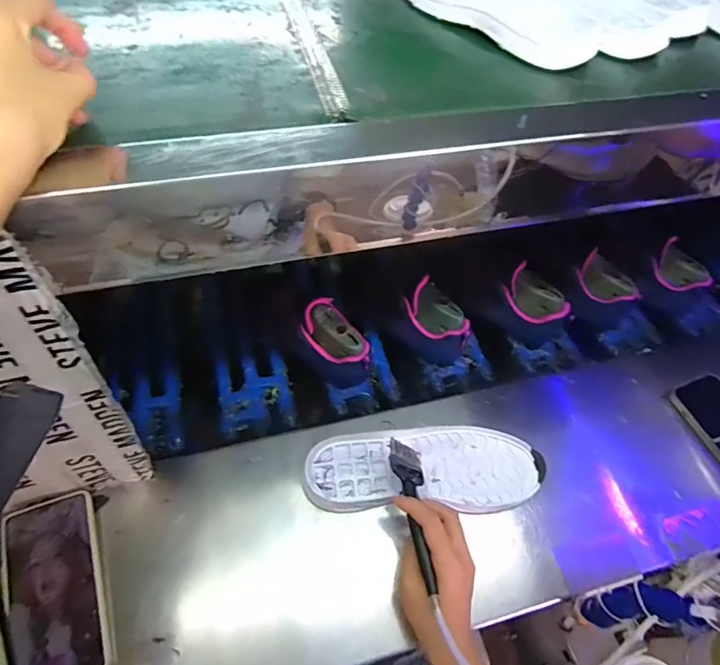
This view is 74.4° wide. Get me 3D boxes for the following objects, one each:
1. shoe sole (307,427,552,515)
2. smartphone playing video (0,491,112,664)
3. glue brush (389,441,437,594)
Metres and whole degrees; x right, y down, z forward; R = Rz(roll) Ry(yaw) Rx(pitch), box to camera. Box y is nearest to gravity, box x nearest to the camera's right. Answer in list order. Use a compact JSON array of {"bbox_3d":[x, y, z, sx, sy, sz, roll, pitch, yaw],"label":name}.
[{"bbox_3d":[0.073,0.151,0.535,0.261,0.025,0.093,1,55,-4],"label":"shoe sole"},{"bbox_3d":[-0.286,0.240,0.445,0.079,0.015,0.164,-17,64,-21],"label":"smartphone playing video"},{"bbox_3d":[0.053,0.172,0.466,0.034,0.018,0.139,-1,47,-6],"label":"glue brush"}]

